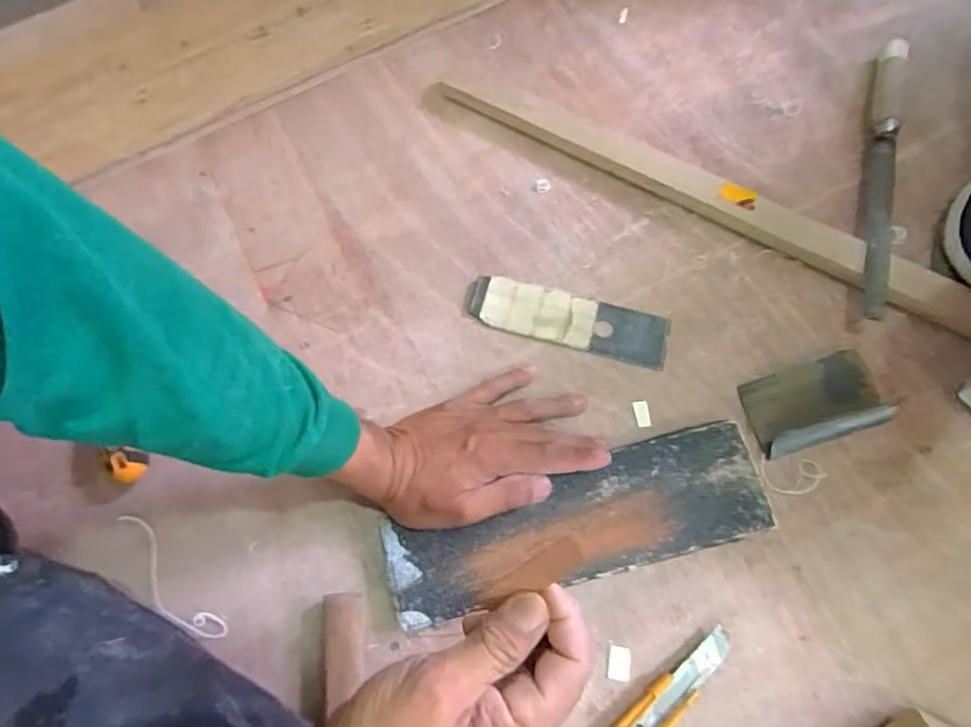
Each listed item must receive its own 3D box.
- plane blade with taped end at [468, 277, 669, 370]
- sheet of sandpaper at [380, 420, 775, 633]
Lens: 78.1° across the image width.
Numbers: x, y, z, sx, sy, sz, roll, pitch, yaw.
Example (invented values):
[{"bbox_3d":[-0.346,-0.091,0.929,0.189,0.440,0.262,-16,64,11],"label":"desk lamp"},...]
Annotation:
[{"bbox_3d":[0.073,-0.040,0.530,0.174,0.008,0.051,14,72,6],"label":"plane blade with taped end"},{"bbox_3d":[0.069,0.126,0.463,0.289,0.009,0.085,-17,74,-4],"label":"sheet of sandpaper"}]

